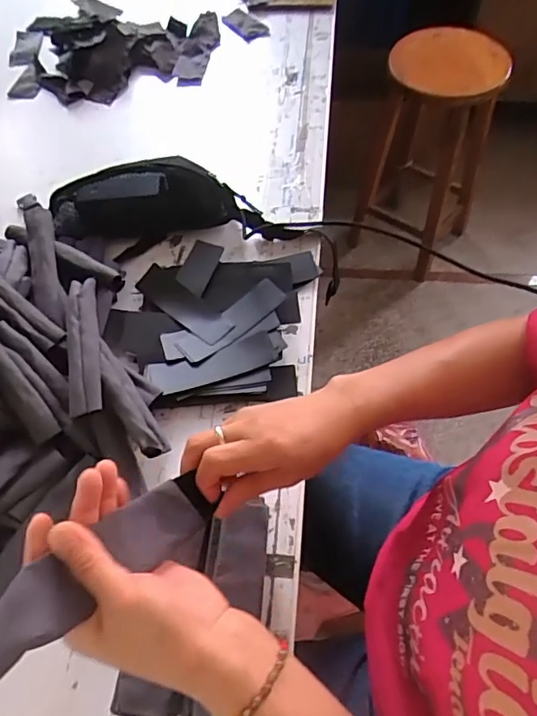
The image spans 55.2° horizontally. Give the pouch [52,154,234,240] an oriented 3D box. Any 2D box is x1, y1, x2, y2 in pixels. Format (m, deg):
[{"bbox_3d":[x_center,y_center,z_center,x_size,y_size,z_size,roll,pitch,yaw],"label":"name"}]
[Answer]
[{"bbox_3d":[-0.186,-0.240,0.760,0.264,0.068,0.089,-6,59,0],"label":"pouch"}]

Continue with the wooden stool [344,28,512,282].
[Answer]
[{"bbox_3d":[0.460,-0.564,1.443,0.266,0.603,0.336,24,64,17],"label":"wooden stool"}]

